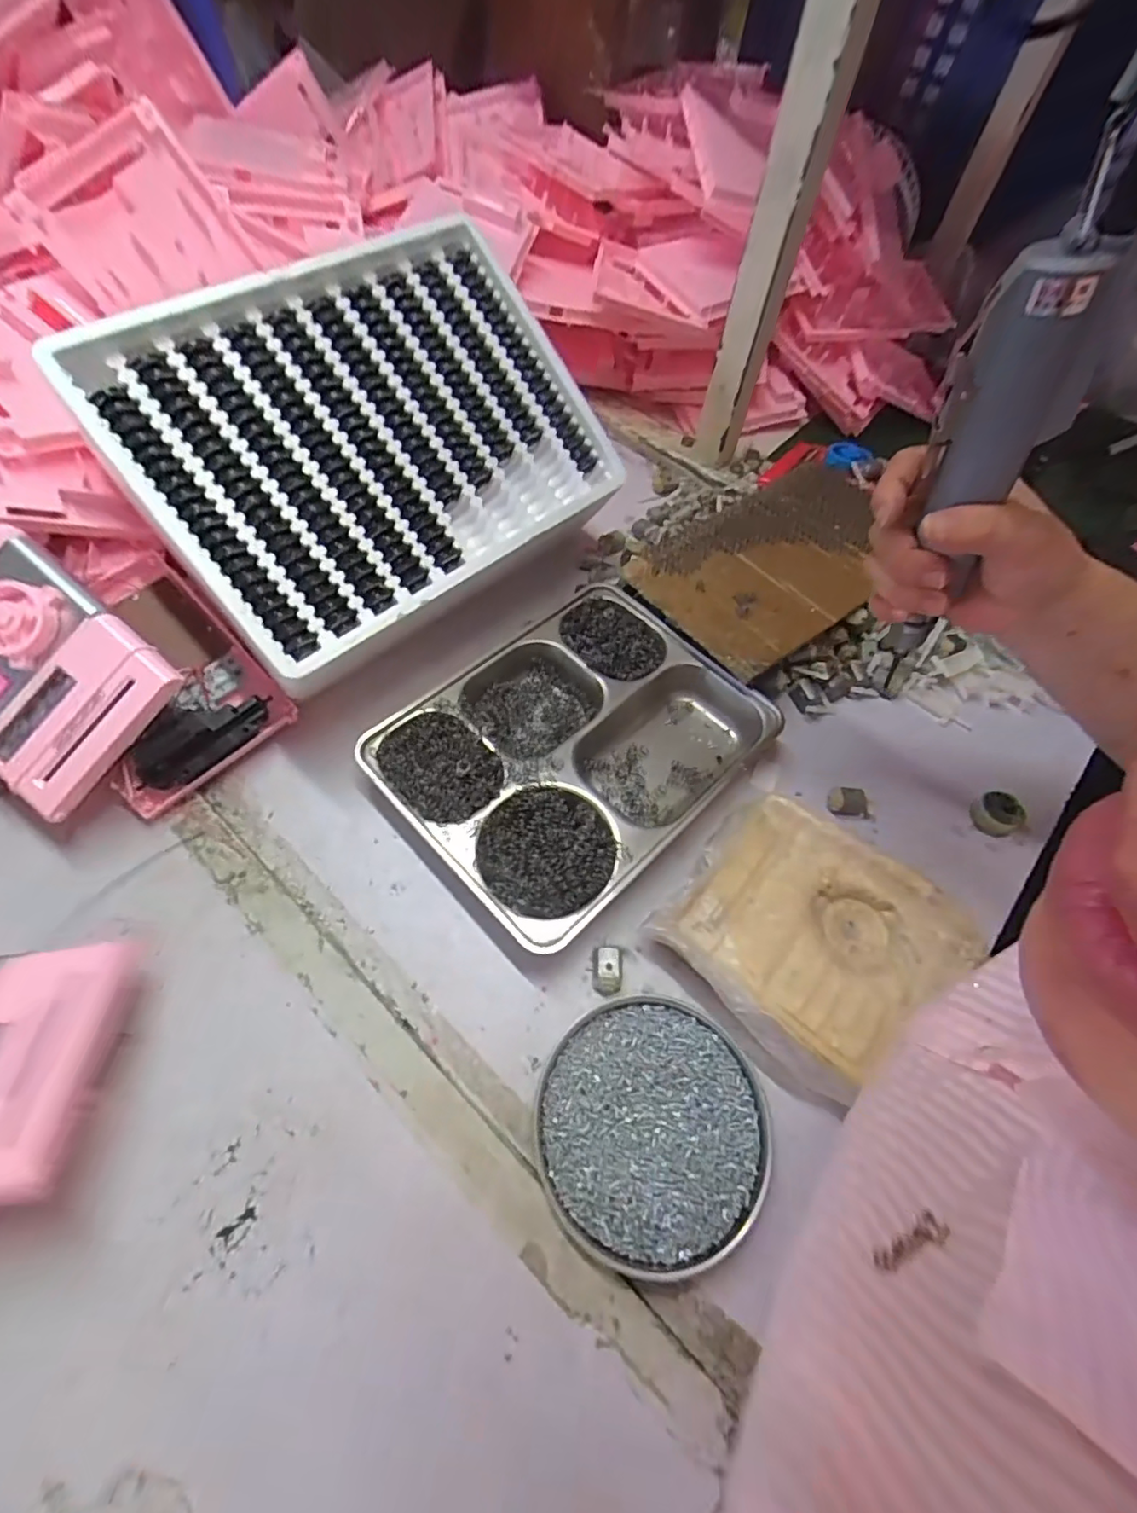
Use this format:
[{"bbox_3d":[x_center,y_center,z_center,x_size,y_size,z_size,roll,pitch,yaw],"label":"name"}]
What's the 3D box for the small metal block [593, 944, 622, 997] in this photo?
[{"bbox_3d":[0.027,0.143,0.399,0.020,0.014,0.033,8,59,1],"label":"small metal block"}]

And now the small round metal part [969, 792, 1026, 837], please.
[{"bbox_3d":[0.346,0.046,0.473,0.033,0.019,0.033,2,59,-3],"label":"small round metal part"}]

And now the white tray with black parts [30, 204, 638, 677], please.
[{"bbox_3d":[-0.143,-0.253,0.456,0.352,0.025,0.267,-40,101,-23],"label":"white tray with black parts"}]

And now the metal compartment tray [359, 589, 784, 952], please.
[{"bbox_3d":[0.003,-0.016,0.472,0.229,0.037,0.281,42,65,19],"label":"metal compartment tray"}]

